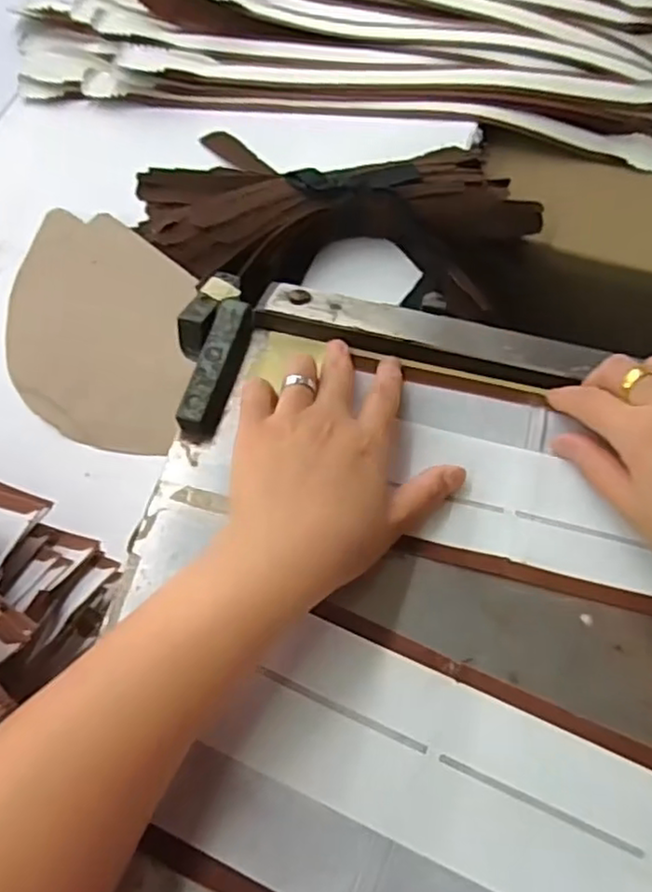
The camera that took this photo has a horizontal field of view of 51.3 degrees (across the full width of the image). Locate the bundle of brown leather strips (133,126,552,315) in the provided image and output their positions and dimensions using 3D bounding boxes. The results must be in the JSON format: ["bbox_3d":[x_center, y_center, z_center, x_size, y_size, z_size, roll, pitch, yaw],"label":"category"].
[{"bbox_3d":[0.006,-0.206,0.570,0.348,0.049,0.184,8,65,3],"label":"bundle of brown leather strips"}]

